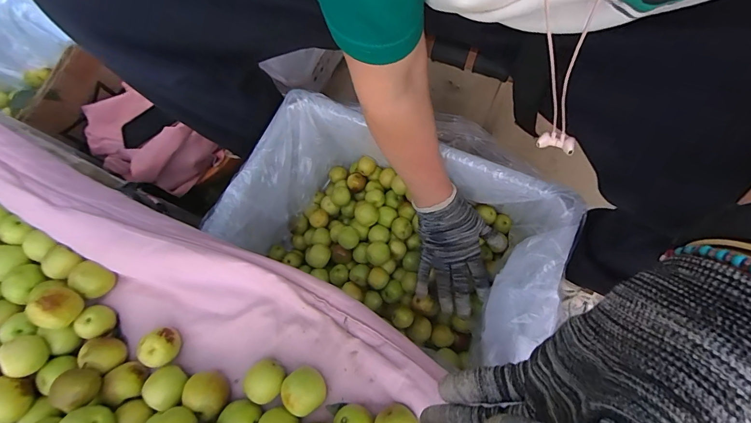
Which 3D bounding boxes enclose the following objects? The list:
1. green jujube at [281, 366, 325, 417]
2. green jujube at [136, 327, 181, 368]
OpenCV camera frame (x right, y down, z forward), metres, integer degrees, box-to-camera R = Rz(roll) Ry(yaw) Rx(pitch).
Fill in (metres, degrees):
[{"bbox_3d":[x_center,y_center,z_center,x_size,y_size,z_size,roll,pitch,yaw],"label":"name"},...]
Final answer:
[{"bbox_3d":[-0.056,0.140,0.292,0.031,0.024,0.031,-2,73,7],"label":"green jujube"},{"bbox_3d":[-0.179,0.114,0.312,0.024,0.022,0.030,22,77,13],"label":"green jujube"}]

